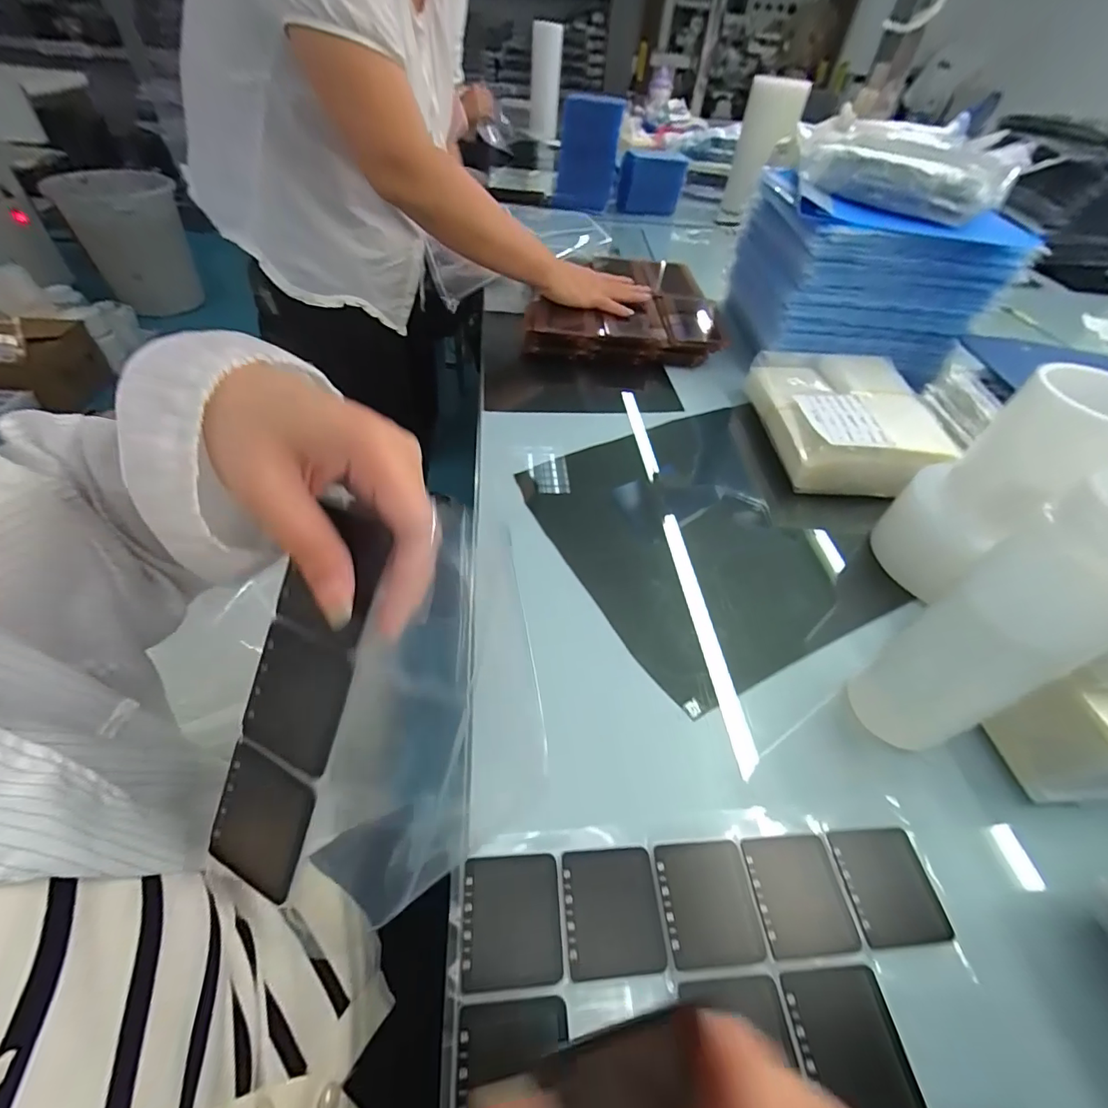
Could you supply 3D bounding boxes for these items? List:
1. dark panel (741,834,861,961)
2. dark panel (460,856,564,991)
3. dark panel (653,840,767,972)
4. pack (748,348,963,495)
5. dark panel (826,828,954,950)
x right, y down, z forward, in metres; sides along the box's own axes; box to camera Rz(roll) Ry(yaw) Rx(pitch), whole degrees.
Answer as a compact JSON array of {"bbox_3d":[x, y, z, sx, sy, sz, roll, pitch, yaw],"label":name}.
[{"bbox_3d":[0.136,0.189,0.271,0.050,0.004,0.054,-1,49,-6],"label":"dark panel"},{"bbox_3d":[-0.022,0.188,0.252,0.049,0.005,0.055,-1,49,-6],"label":"dark panel"},{"bbox_3d":[0.083,0.188,0.265,0.050,0.006,0.054,-2,49,-6],"label":"dark panel"},{"bbox_3d":[0.326,-0.156,0.551,0.170,0.057,0.208,3,48,-2],"label":"pack"},{"bbox_3d":[0.190,0.188,0.277,0.049,0.005,0.054,-2,49,-6],"label":"dark panel"}]

